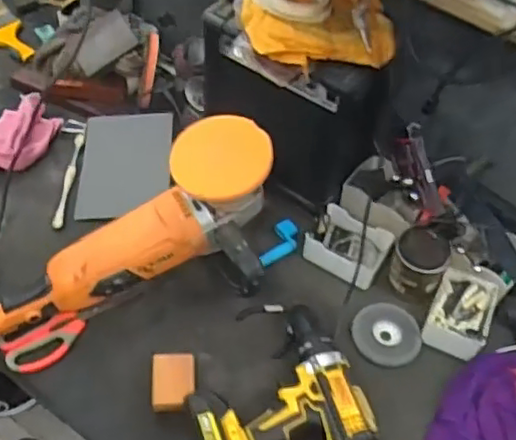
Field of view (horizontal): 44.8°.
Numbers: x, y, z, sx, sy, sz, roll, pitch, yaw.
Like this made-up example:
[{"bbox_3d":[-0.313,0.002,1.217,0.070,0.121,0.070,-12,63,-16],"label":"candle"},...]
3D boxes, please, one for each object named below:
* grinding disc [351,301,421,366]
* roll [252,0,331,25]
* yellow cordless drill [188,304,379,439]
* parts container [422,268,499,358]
[{"bbox_3d":[0.174,0.153,0.844,0.089,0.011,0.086,3,51,-3],"label":"grinding disc"},{"bbox_3d":[0.046,-0.286,0.789,0.099,0.026,0.099,3,51,-3],"label":"roll"},{"bbox_3d":[0.014,0.188,0.761,0.197,0.065,0.220,-10,53,-13],"label":"yellow cordless drill"},{"bbox_3d":[0.273,0.125,0.842,0.079,0.038,0.111,22,53,12],"label":"parts container"}]

